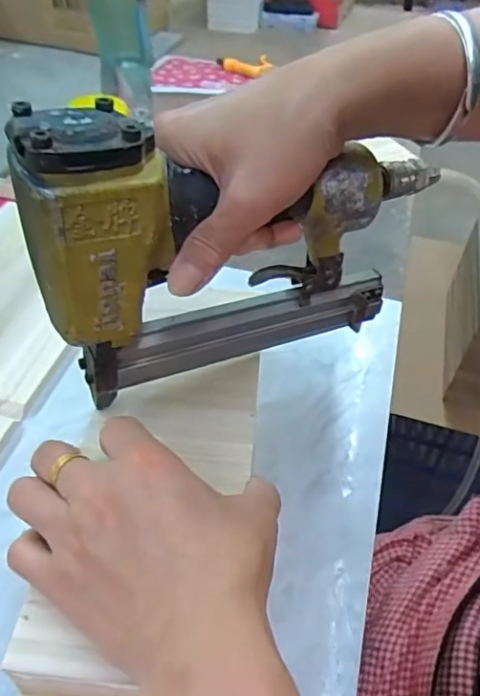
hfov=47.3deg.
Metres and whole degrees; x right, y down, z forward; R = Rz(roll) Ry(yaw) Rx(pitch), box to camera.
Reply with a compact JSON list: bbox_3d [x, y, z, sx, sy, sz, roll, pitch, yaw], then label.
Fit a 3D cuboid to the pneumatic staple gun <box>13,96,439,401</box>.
[{"bbox_3d":[0.008,-0.054,0.306,0.229,0.161,0.045,-15,46,-19],"label":"pneumatic staple gun"}]

